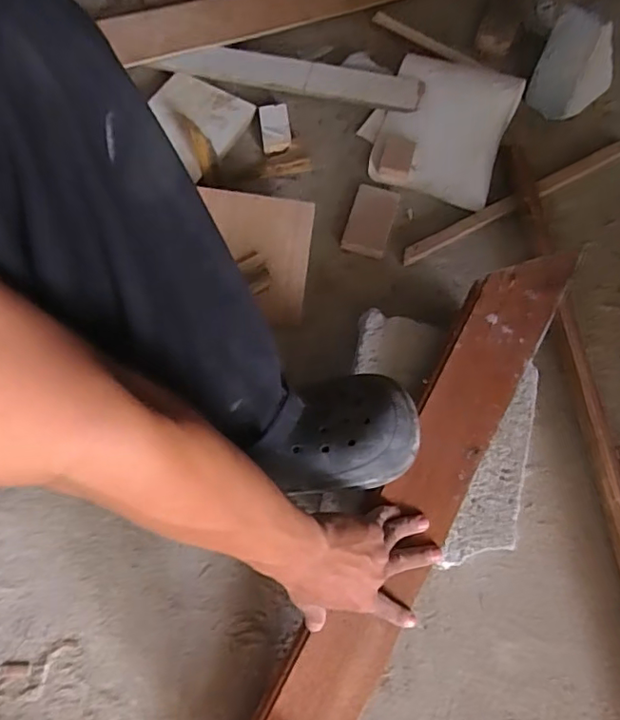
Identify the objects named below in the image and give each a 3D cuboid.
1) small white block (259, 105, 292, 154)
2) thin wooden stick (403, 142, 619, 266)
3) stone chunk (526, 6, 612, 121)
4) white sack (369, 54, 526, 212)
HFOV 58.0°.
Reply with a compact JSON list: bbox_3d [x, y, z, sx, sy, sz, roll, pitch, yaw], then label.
[{"bbox_3d":[-0.050,-0.331,0.799,0.041,0.013,0.079,-7,70,-3],"label":"small white block"},{"bbox_3d":[0.290,-0.222,0.769,0.379,0.010,0.023,-27,73,-10],"label":"thin wooden stick"},{"bbox_3d":[0.379,-0.415,0.786,0.106,0.136,0.098,30,72,10],"label":"stone chunk"},{"bbox_3d":[0.185,-0.321,0.776,0.166,0.022,0.188,19,93,15],"label":"white sack"}]

